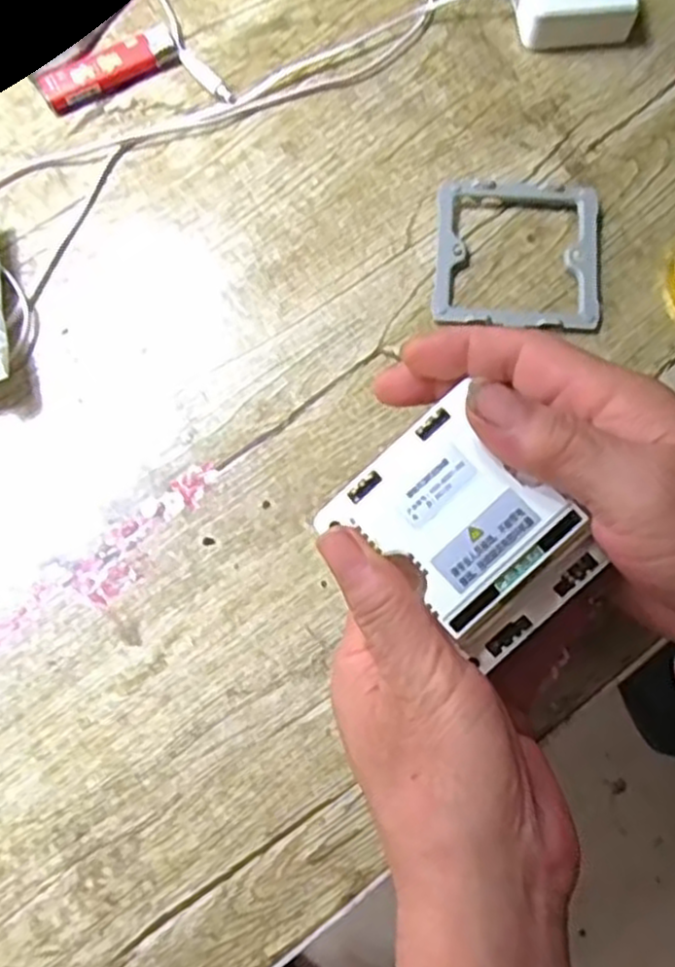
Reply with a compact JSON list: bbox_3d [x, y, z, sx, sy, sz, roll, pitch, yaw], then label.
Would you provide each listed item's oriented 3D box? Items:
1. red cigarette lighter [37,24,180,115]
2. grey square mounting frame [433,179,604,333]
[{"bbox_3d":[-0.133,-0.244,0.447,0.083,0.010,0.029,-25,73,-6],"label":"red cigarette lighter"},{"bbox_3d":[0.095,-0.119,0.397,0.086,0.010,0.085,2,72,3],"label":"grey square mounting frame"}]

